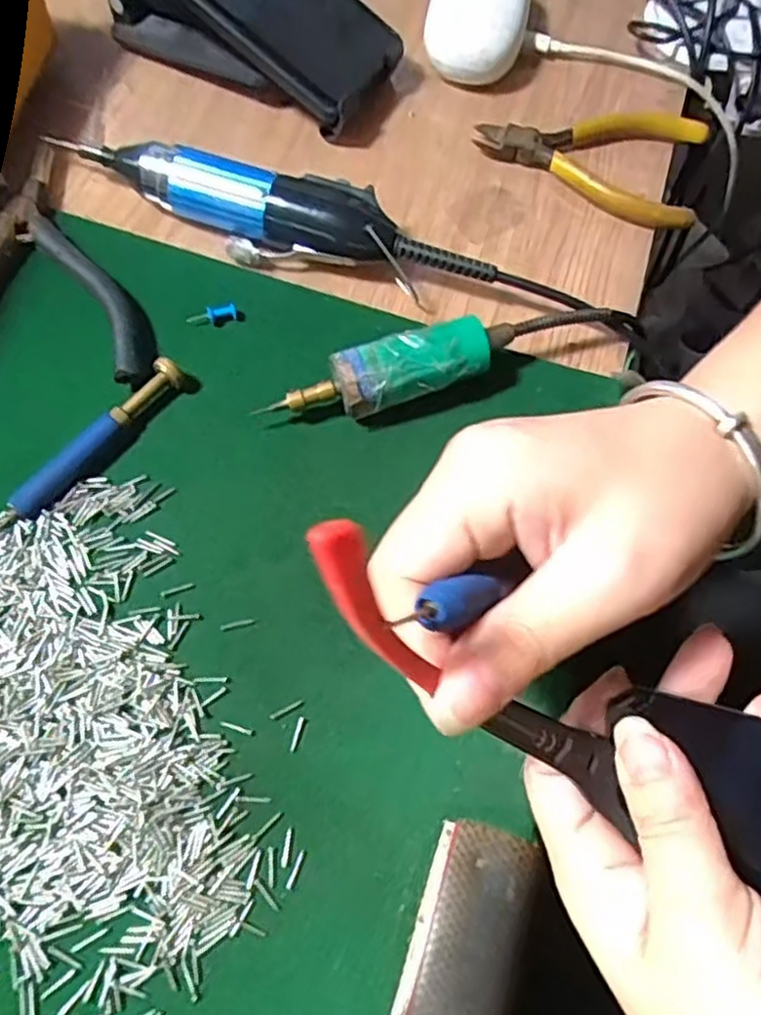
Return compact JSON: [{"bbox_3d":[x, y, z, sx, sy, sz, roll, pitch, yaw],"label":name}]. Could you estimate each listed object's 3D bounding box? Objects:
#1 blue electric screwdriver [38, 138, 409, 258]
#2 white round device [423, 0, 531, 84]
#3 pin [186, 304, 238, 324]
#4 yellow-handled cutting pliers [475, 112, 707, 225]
[{"bbox_3d":[-0.074,-0.150,0.342,0.169,0.031,0.026,19,66,6],"label":"blue electric screwdriver"},{"bbox_3d":[0.058,-0.288,0.419,0.055,0.032,0.092,12,65,2],"label":"white round device"},{"bbox_3d":[-0.077,-0.089,0.327,0.022,0.005,0.006,-8,66,-7],"label":"pin"},{"bbox_3d":[0.114,-0.196,0.389,0.120,0.015,0.079,16,66,4],"label":"yellow-handled cutting pliers"}]

